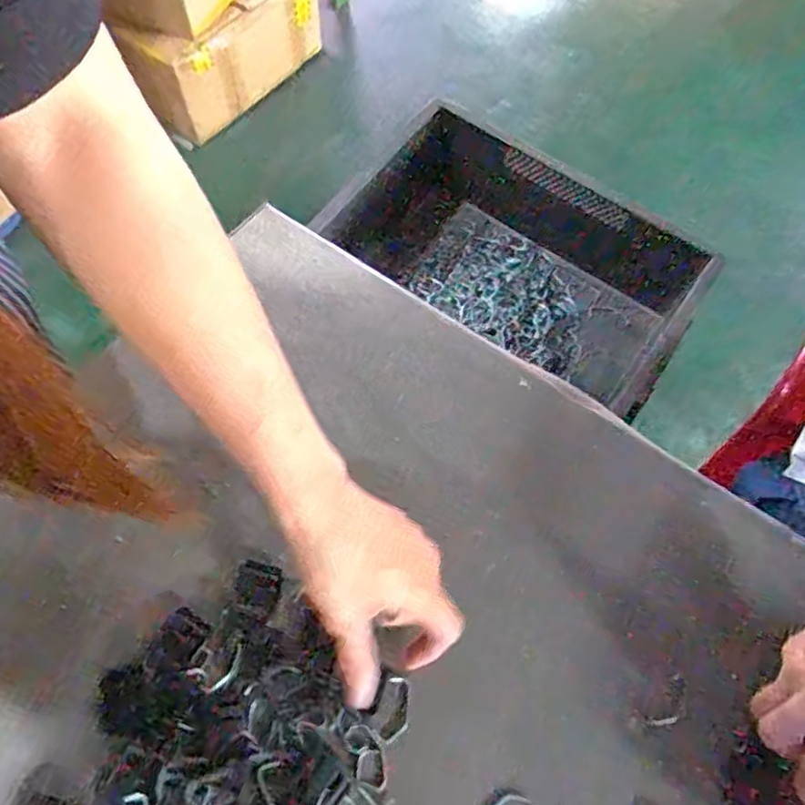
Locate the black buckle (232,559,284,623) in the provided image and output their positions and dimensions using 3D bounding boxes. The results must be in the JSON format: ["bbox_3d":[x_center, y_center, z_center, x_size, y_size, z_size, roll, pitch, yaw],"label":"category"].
[{"bbox_3d":[-0.094,0.121,0.416,0.031,0.004,0.033,13,62,8],"label":"black buckle"}]

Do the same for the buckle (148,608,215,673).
[{"bbox_3d":[-0.139,0.148,0.397,0.026,0.004,0.037,28,65,15],"label":"buckle"}]

